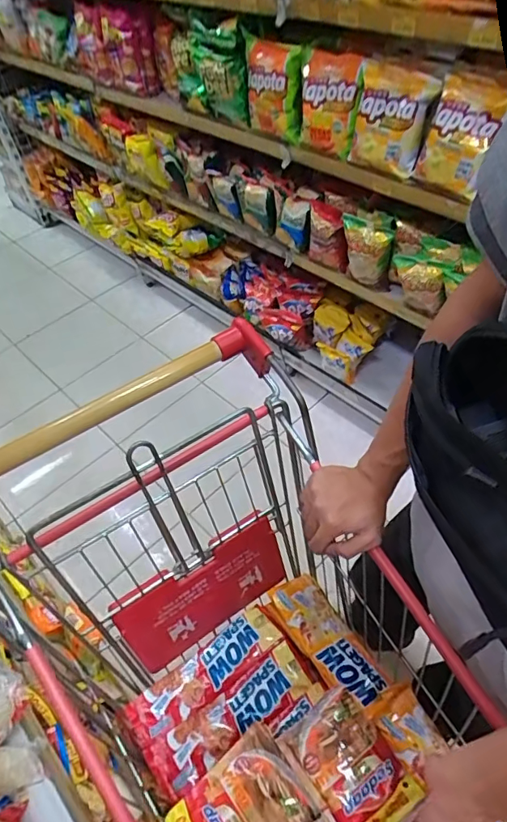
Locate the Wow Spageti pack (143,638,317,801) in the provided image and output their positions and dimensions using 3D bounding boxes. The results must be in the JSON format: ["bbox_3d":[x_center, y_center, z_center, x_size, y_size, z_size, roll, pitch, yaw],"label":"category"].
[{"bbox_3d":[-0.029,0.437,0.697,0.245,0.017,0.075,-31,54,-19],"label":"Wow Spageti pack"}]

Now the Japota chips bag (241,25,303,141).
[{"bbox_3d":[0.047,-0.797,1.195,0.060,0.194,0.158,-38,56,-23],"label":"Japota chips bag"}]

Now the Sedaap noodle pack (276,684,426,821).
[{"bbox_3d":[0.115,0.427,0.584,0.106,0.023,0.145,-33,55,-20],"label":"Sedaap noodle pack"}]

